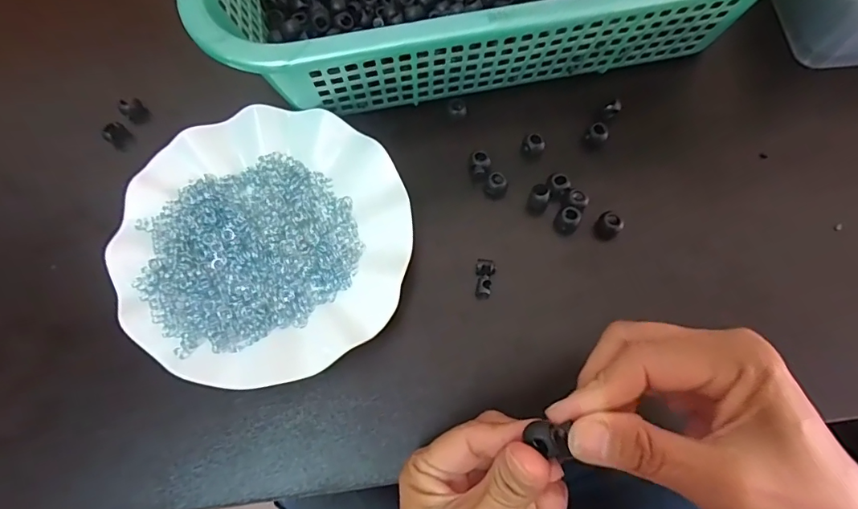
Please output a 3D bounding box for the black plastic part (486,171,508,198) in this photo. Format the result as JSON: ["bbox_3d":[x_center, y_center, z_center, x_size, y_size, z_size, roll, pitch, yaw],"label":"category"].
[{"bbox_3d":[0.047,-0.047,0.329,0.013,0.014,0.014,-1,71,2],"label":"black plastic part"}]

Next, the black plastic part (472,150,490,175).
[{"bbox_3d":[0.036,-0.062,0.334,0.012,0.015,0.016,4,71,3],"label":"black plastic part"}]

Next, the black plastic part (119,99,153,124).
[{"bbox_3d":[-0.226,-0.111,0.367,0.016,0.018,0.012,-38,74,-10],"label":"black plastic part"}]

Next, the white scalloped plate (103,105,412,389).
[{"bbox_3d":[-0.106,-0.010,0.310,0.180,0.028,0.178,-1,71,2],"label":"white scalloped plate"}]

